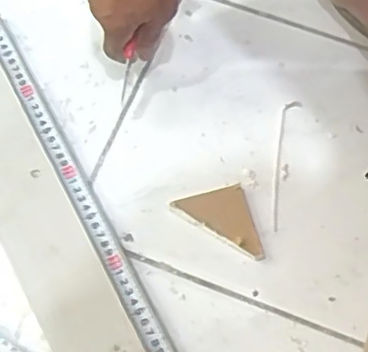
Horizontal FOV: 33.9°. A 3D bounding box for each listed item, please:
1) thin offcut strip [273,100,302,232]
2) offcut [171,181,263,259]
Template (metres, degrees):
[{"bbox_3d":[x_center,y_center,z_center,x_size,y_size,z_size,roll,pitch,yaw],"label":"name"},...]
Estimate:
[{"bbox_3d":[0.097,-0.012,0.591,0.015,0.006,0.137,11,68,3],"label":"thin offcut strip"},{"bbox_3d":[0.032,0.049,0.560,0.068,0.013,0.074,-17,70,-8],"label":"offcut"}]

